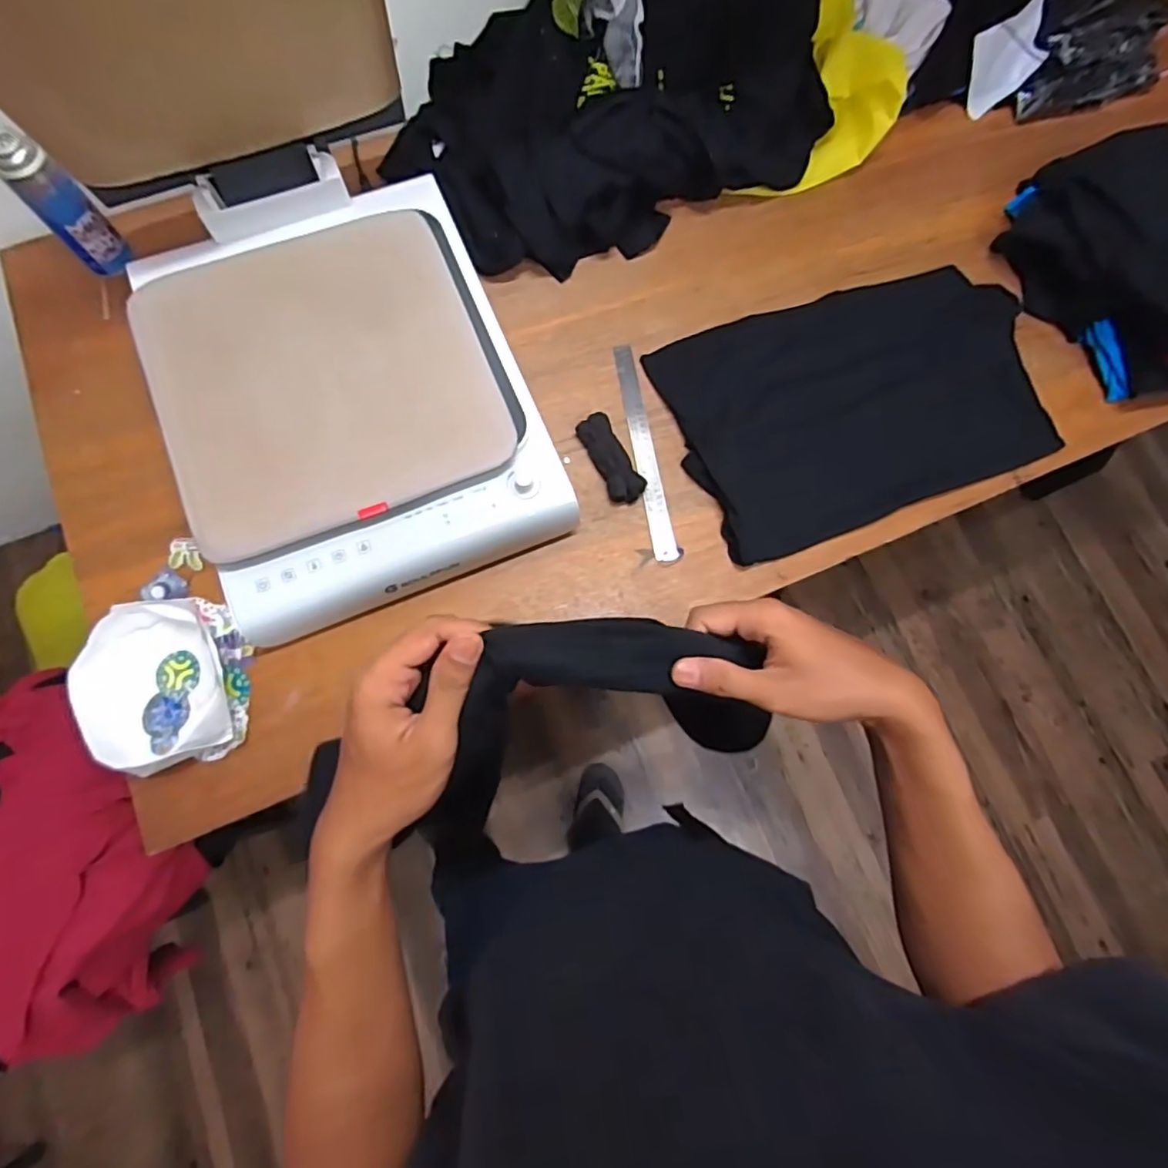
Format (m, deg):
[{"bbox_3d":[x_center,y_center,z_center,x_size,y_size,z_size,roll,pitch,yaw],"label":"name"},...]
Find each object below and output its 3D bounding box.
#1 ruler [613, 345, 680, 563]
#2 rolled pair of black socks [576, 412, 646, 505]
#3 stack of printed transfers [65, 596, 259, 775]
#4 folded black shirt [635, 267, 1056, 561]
[{"bbox_3d":[0.083,-0.187,0.849,0.030,0.005,0.322,-10,77,-3],"label":"ruler"},{"bbox_3d":[0.037,-0.170,0.827,0.047,0.031,0.127,-28,79,-7],"label":"rolled pair of black socks"},{"bbox_3d":[-0.496,0.119,0.723,0.178,0.056,0.195,-15,77,-5],"label":"stack of printed transfers"},{"bbox_3d":[0.395,-0.258,0.848,0.520,0.057,0.318,-18,78,-5],"label":"folded black shirt"}]

